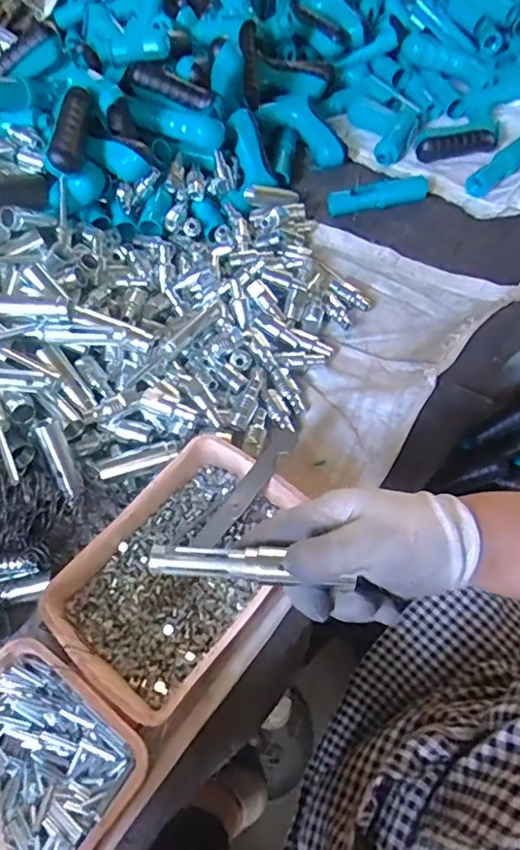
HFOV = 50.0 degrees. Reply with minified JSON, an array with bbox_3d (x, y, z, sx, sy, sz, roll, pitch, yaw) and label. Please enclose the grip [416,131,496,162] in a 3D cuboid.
[{"bbox_3d":[0.265,-0.376,0.744,0.102,0.031,0.020,-4,58,2],"label":"grip"}]

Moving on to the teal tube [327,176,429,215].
[{"bbox_3d":[0.152,-0.294,0.708,0.125,0.022,0.027,-9,57,-1],"label":"teal tube"}]

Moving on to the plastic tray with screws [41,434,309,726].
[{"bbox_3d":[-0.061,0.112,0.447,0.136,0.037,0.198,34,66,23],"label":"plastic tray with screws"}]

